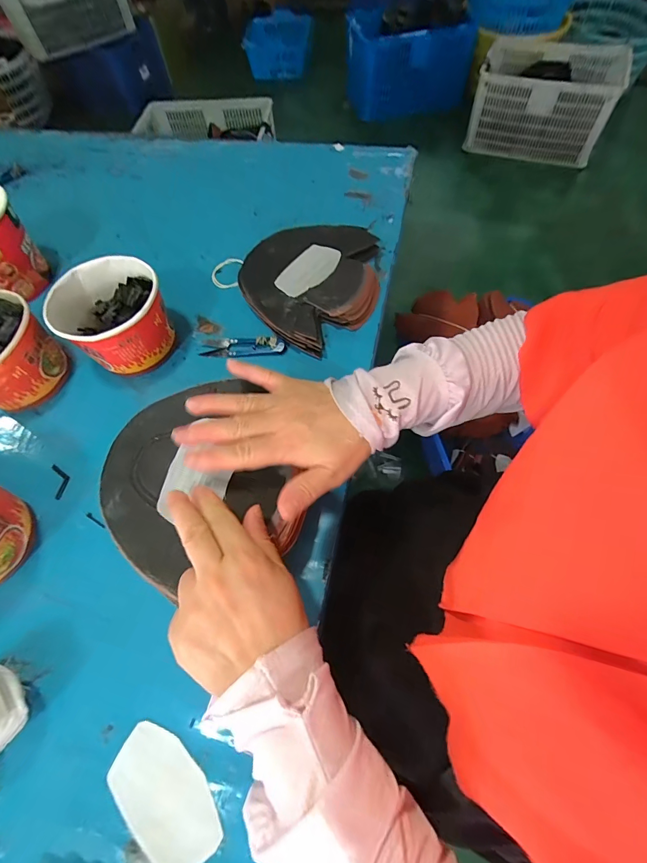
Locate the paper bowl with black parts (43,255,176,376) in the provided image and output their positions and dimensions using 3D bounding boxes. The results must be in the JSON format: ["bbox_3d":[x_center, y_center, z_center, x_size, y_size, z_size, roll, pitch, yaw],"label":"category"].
[{"bbox_3d":[-0.239,-0.130,0.442,0.113,0.087,0.113,-1,63,3],"label":"paper bowl with black parts"}]

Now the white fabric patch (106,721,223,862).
[{"bbox_3d":[-0.118,0.270,0.278,0.095,0.004,0.053,37,68,21],"label":"white fabric patch"}]

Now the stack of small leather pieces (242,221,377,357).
[{"bbox_3d":[-0.010,-0.207,0.493,0.196,0.041,0.187,-39,67,-15],"label":"stack of small leather pieces"}]

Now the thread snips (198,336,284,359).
[{"bbox_3d":[-0.100,-0.105,0.463,0.102,0.012,0.026,0,63,4],"label":"thread snips"}]

